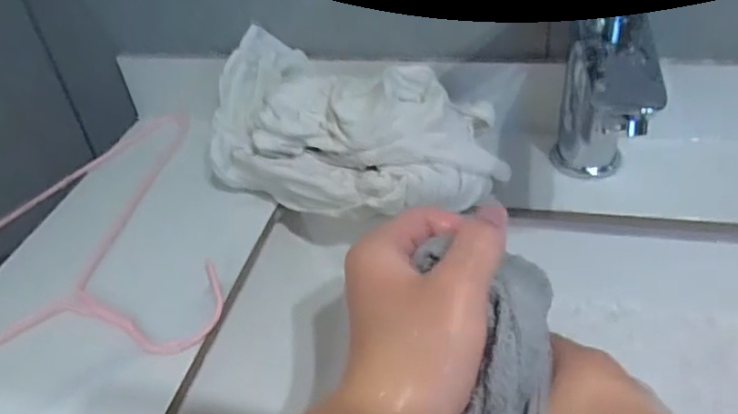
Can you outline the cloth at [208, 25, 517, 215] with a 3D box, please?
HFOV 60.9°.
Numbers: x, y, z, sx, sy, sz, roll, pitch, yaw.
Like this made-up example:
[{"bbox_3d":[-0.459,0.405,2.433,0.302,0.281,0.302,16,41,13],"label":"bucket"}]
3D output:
[{"bbox_3d":[-0.017,-0.055,0.454,0.221,0.087,0.123,13,43,24],"label":"cloth"}]

